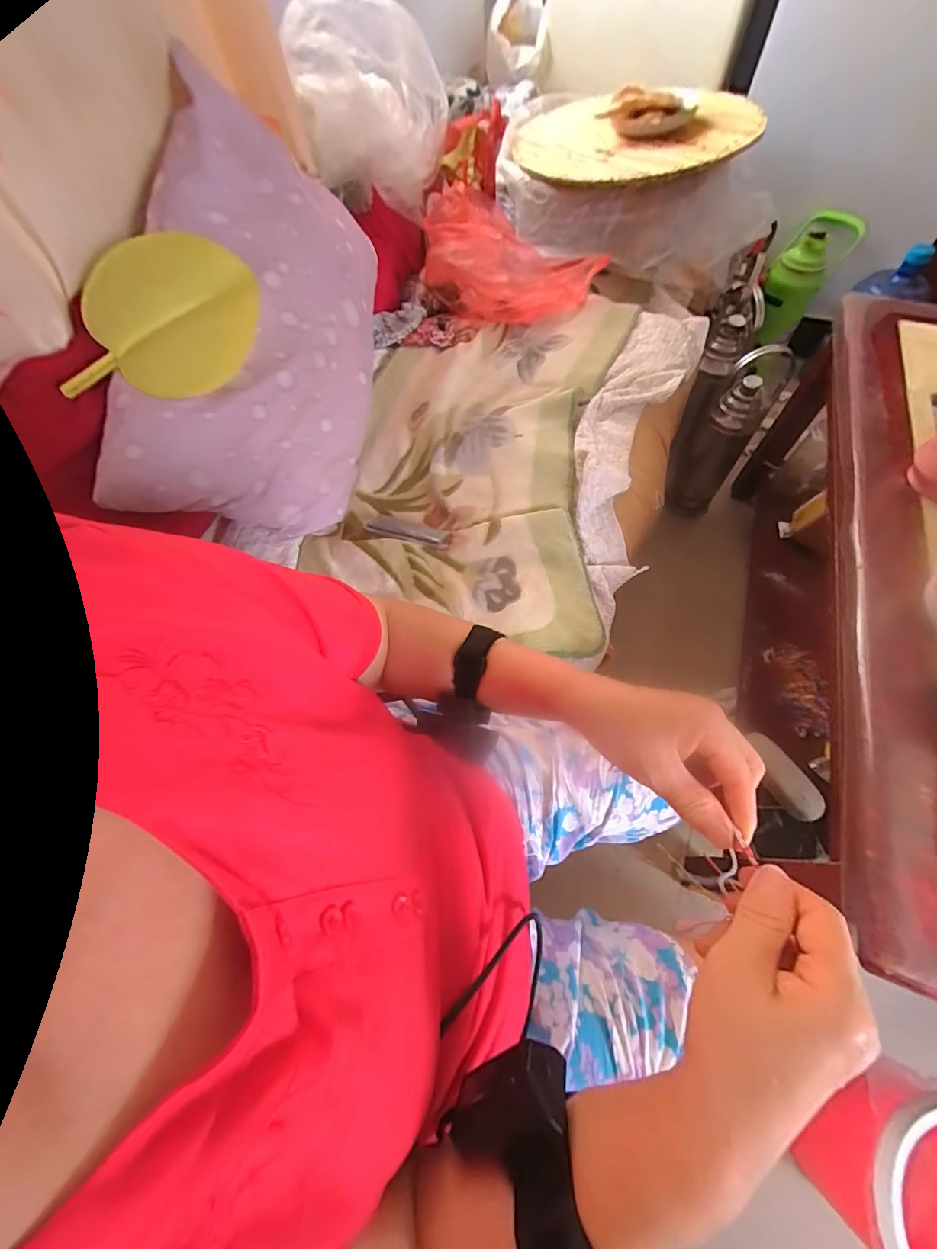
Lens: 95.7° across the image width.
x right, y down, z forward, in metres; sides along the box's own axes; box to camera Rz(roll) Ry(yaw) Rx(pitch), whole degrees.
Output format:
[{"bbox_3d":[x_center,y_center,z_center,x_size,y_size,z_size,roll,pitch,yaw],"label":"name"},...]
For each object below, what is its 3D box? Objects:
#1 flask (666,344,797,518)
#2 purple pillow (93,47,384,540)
[{"bbox_3d":[0.632,-0.473,1.057,0.131,0.420,0.163,29,67,17],"label":"flask"},{"bbox_3d":[-0.337,-0.470,0.705,0.169,0.338,0.664,3,83,46],"label":"purple pillow"}]

